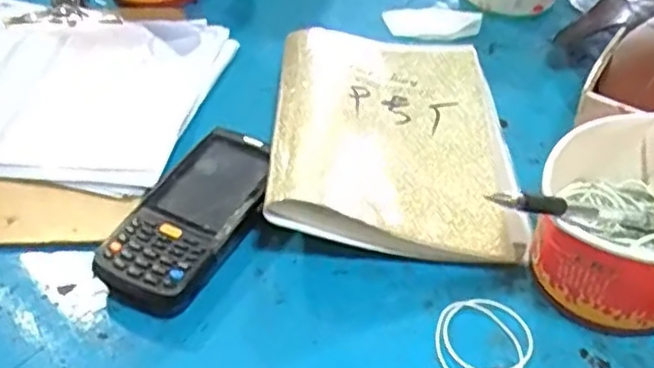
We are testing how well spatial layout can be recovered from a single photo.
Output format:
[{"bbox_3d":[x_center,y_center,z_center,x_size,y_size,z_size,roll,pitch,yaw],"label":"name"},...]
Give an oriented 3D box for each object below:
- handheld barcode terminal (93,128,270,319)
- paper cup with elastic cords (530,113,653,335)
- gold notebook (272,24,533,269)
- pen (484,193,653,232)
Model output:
[{"bbox_3d":[-0.085,0.022,0.461,0.068,0.034,0.142,21,48,21],"label":"handheld barcode terminal"},{"bbox_3d":[0.186,0.025,0.419,0.101,0.085,0.127,30,51,28],"label":"paper cup with elastic cords"},{"bbox_3d":[0.050,-0.047,0.523,0.173,0.048,0.248,0,44,0],"label":"gold notebook"},{"bbox_3d":[0.149,0.017,0.380,0.152,0.012,0.010,9,37,-30],"label":"pen"}]

